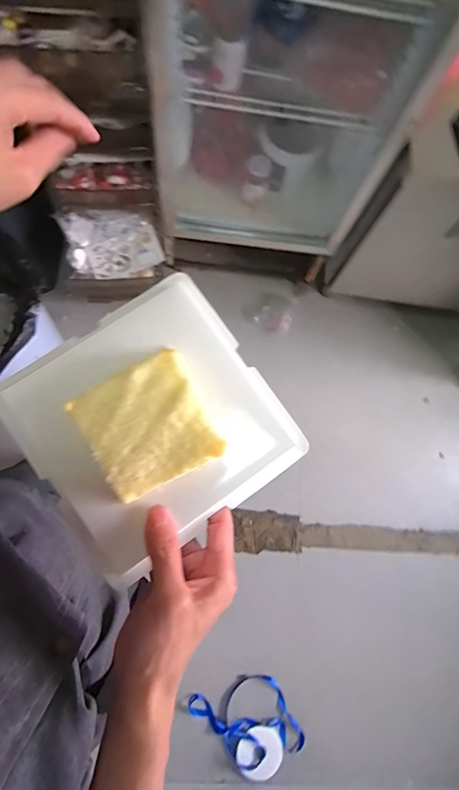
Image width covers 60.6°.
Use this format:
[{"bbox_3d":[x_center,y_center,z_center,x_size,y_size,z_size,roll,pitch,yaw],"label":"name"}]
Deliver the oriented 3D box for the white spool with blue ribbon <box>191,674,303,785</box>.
[{"bbox_3d":[0.060,1.106,1.327,0.288,0.055,0.322,-27,80,-12],"label":"white spool with blue ribbon"}]

